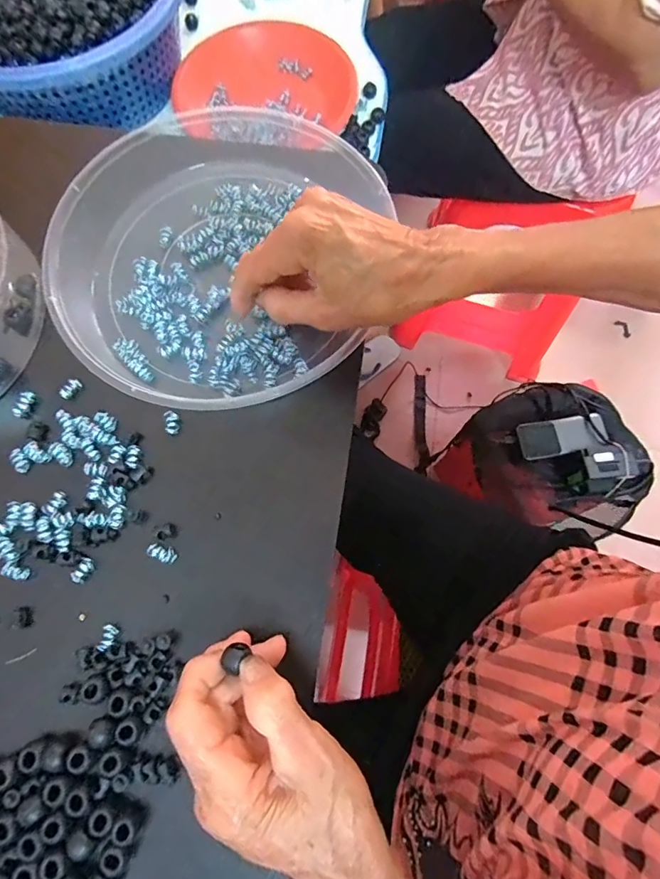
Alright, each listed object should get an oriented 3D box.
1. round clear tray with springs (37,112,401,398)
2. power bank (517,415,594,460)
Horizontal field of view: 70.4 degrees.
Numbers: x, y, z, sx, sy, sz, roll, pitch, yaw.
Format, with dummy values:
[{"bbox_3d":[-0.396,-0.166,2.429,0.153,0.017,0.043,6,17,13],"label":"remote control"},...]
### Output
[{"bbox_3d":[-0.081,-0.128,0.336,0.213,0.049,0.228,0,71,-1],"label":"round clear tray with springs"},{"bbox_3d":[0.328,-0.004,0.682,0.098,0.017,0.055,-7,74,-2],"label":"power bank"}]

